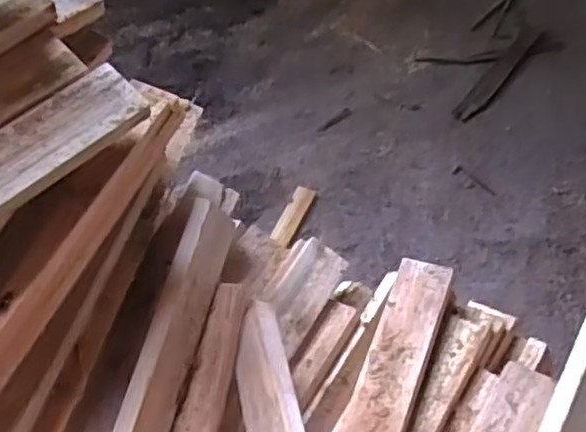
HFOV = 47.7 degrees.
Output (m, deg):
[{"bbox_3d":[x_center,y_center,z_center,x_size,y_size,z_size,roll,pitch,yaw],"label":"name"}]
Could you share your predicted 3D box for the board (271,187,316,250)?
[{"bbox_3d":[0.000,-0.001,1.751,0.055,0.013,0.165,25,79,19],"label":"board"}]

